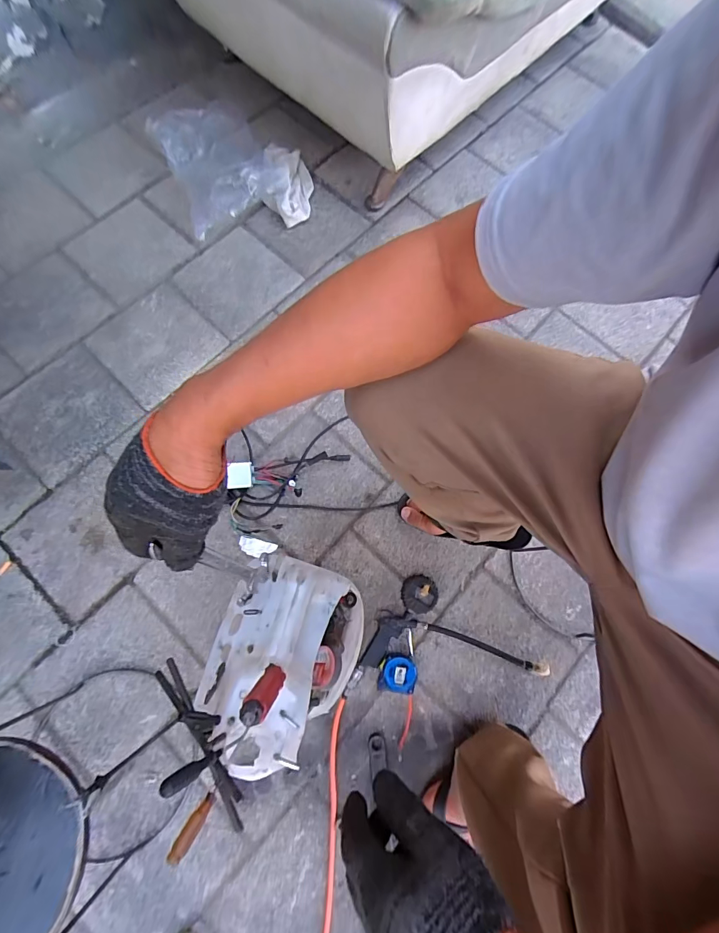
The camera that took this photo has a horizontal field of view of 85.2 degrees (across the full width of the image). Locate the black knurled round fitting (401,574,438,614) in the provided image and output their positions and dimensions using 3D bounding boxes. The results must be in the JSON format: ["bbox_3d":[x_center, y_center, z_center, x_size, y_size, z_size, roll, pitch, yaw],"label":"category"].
[{"bbox_3d":[0.118,0.251,0.777,0.069,0.036,0.073,43,77,10],"label":"black knurled round fitting"}]

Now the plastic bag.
[{"bbox_3d":[-0.308,-0.750,0.993,0.356,0.134,0.291,-13,75,-6],"label":"plastic bag"}]

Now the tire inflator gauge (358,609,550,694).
[{"bbox_3d":[0.157,0.369,0.745,0.303,0.037,0.138,11,74,1],"label":"tire inflator gauge"}]

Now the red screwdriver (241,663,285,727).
[{"bbox_3d":[-0.091,0.217,0.377,0.023,0.095,0.028,25,75,5],"label":"red screwdriver"}]

